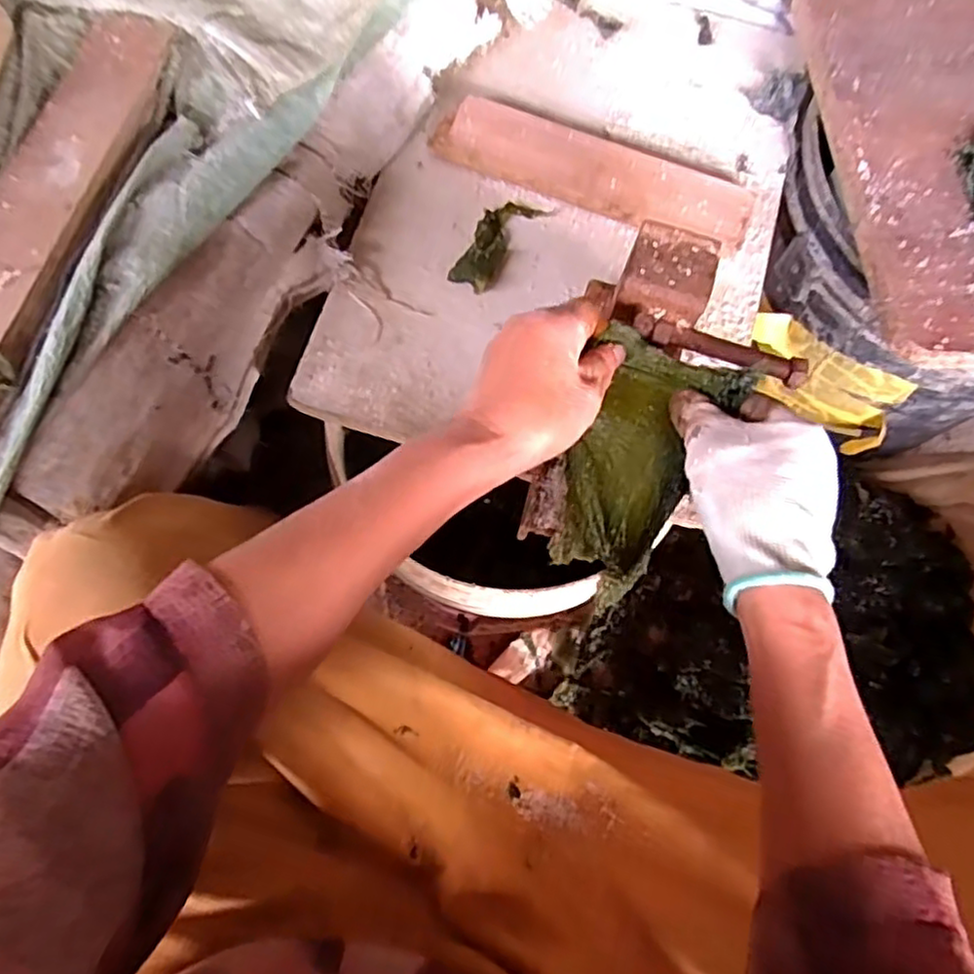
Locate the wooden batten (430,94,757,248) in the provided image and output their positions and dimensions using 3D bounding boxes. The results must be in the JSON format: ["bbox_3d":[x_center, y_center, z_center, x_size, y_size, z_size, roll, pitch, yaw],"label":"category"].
[{"bbox_3d":[0.089,-0.263,0.575,0.262,0.023,0.063,20,73,4],"label":"wooden batten"}]

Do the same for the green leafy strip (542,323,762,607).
[{"bbox_3d":[0.092,-0.005,0.434,0.080,0.023,0.168,17,111,3],"label":"green leafy strip"}]

